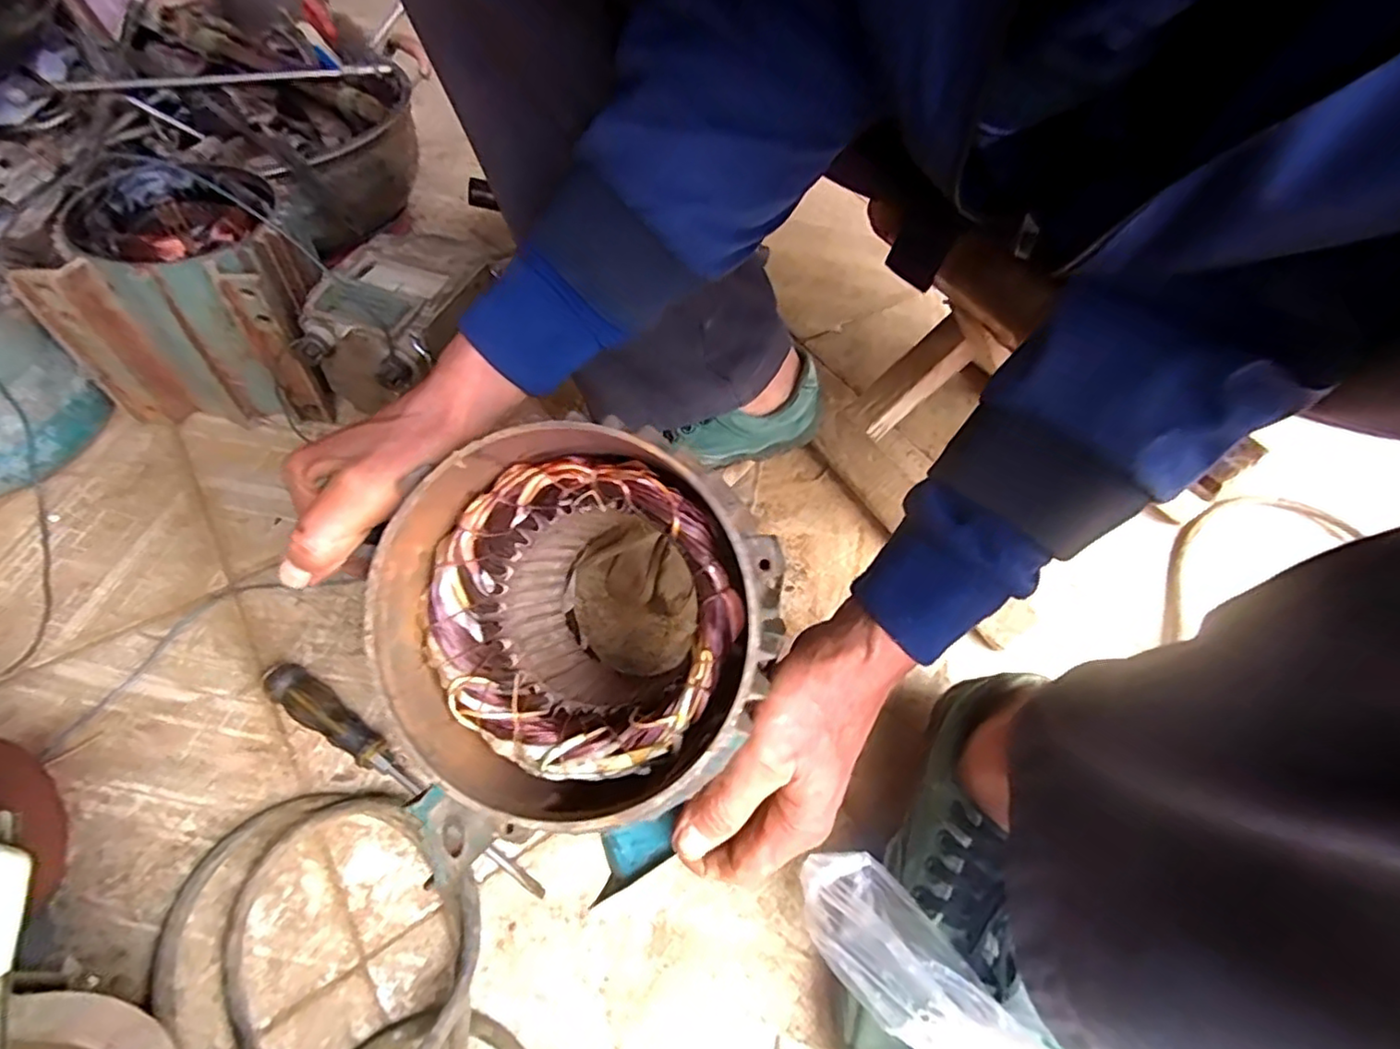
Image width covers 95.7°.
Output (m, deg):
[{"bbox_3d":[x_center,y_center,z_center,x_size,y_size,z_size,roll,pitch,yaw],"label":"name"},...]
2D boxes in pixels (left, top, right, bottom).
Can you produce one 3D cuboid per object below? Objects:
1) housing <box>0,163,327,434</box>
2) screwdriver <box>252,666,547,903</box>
[{"bbox_3d":[-0.408,-0.194,0.563,0.170,0.165,0.169,6,55,-2],"label":"housing"},{"bbox_3d":[-0.200,0.165,0.424,0.238,0.028,0.026,29,58,14],"label":"screwdriver"}]

